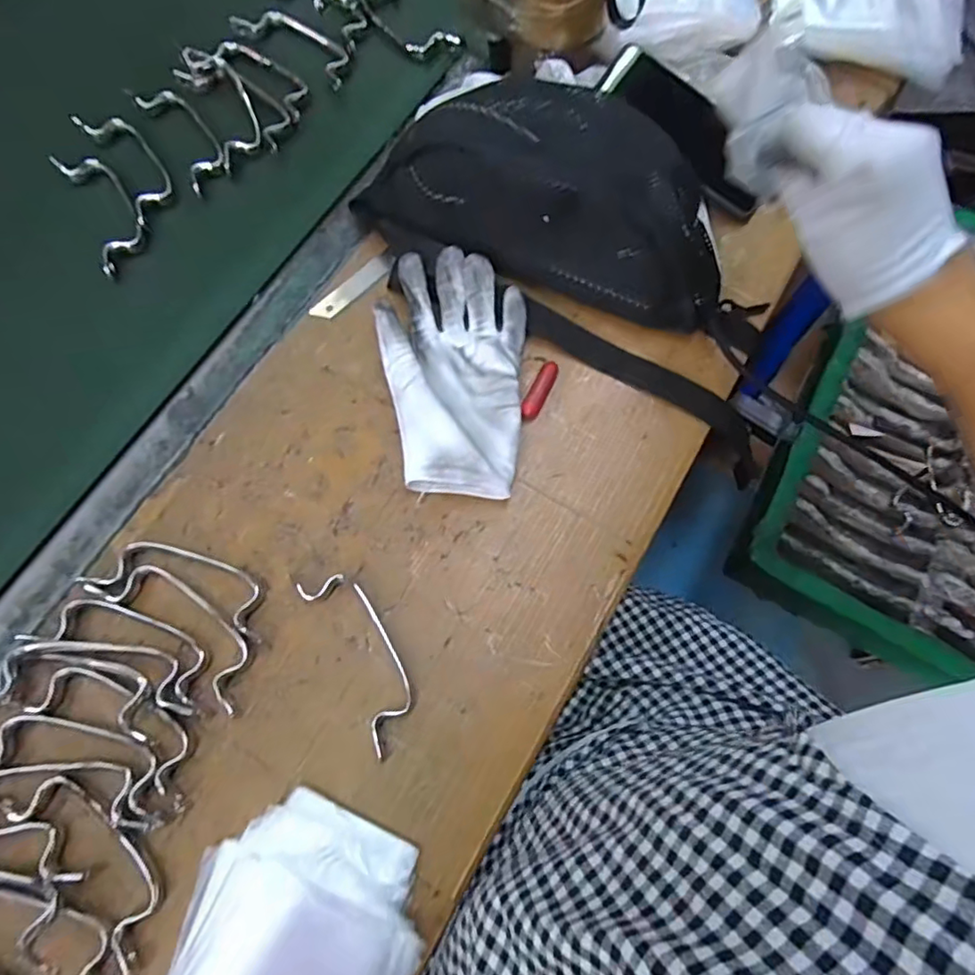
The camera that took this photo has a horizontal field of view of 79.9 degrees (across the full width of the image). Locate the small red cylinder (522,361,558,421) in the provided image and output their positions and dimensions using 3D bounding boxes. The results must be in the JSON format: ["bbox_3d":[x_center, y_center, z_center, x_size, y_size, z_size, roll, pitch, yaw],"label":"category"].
[{"bbox_3d":[0.039,-0.072,0.435,0.013,0.007,0.050,26,75,5],"label":"small red cylinder"}]

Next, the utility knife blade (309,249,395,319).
[{"bbox_3d":[-0.106,-0.161,0.466,0.016,0.004,0.080,46,78,-3],"label":"utility knife blade"}]

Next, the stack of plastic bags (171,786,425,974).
[{"bbox_3d":[-0.142,0.303,0.297,0.127,0.024,0.267,33,72,7],"label":"stack of plastic bags"}]

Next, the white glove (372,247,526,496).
[{"bbox_3d":[-0.027,-0.083,0.422,0.103,0.035,0.173,3,74,-1],"label":"white glove"}]

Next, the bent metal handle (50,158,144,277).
[{"bbox_3d":[-0.310,-0.226,0.471,0.040,0.013,0.120,-28,77,-10],"label":"bent metal handle"}]

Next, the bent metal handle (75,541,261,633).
[{"bbox_3d":[-0.208,0.061,0.388,0.114,0.010,0.038,17,74,3],"label":"bent metal handle"}]

